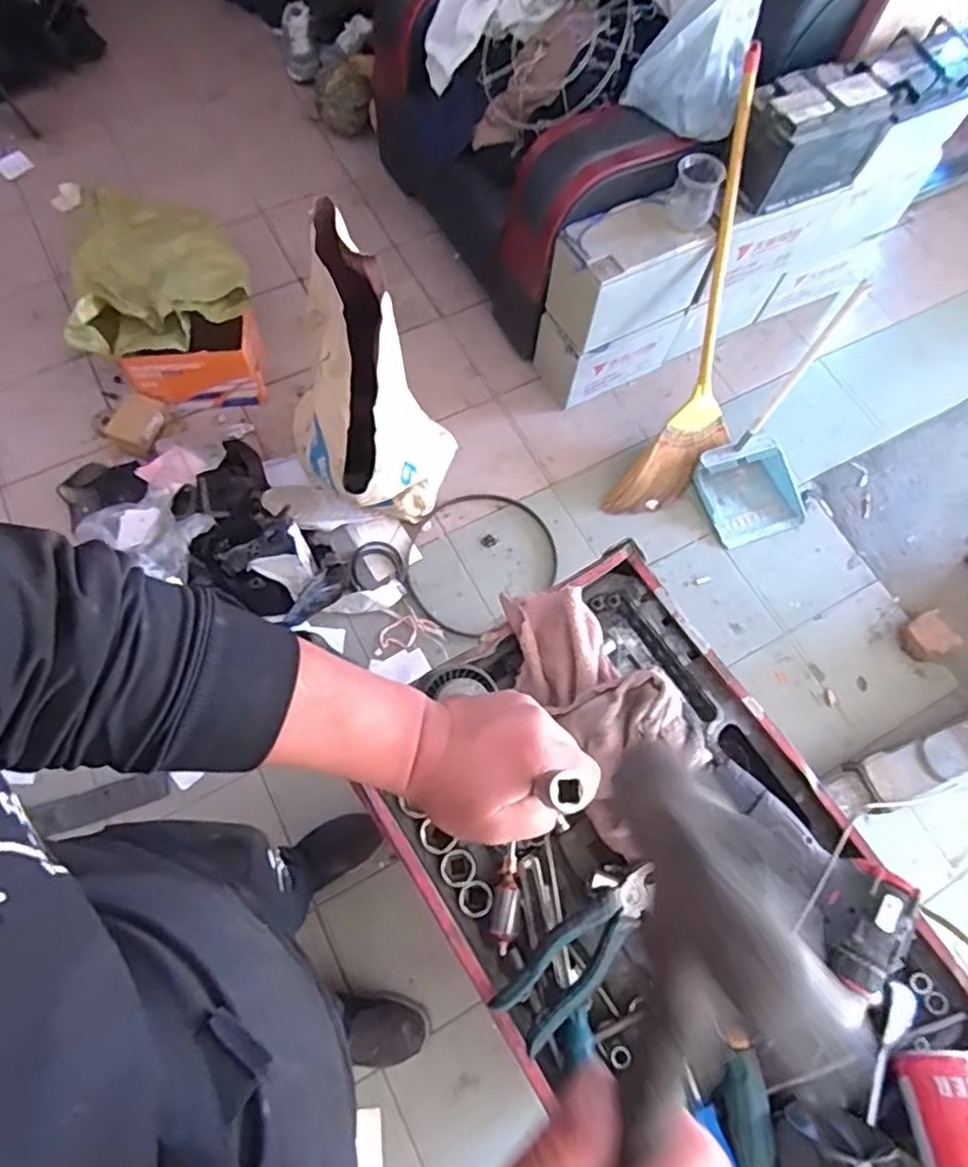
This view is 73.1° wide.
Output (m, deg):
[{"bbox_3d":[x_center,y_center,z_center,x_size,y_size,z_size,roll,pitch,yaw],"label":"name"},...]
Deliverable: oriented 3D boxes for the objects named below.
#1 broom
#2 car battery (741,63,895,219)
[{"bbox_3d":[0.533,-0.611,1.537,0.274,0.944,0.086,1,25,-28],"label":"broom"},{"bbox_3d":[0.676,-0.953,1.402,0.307,0.184,0.165,-25,72,-12],"label":"car battery"}]

